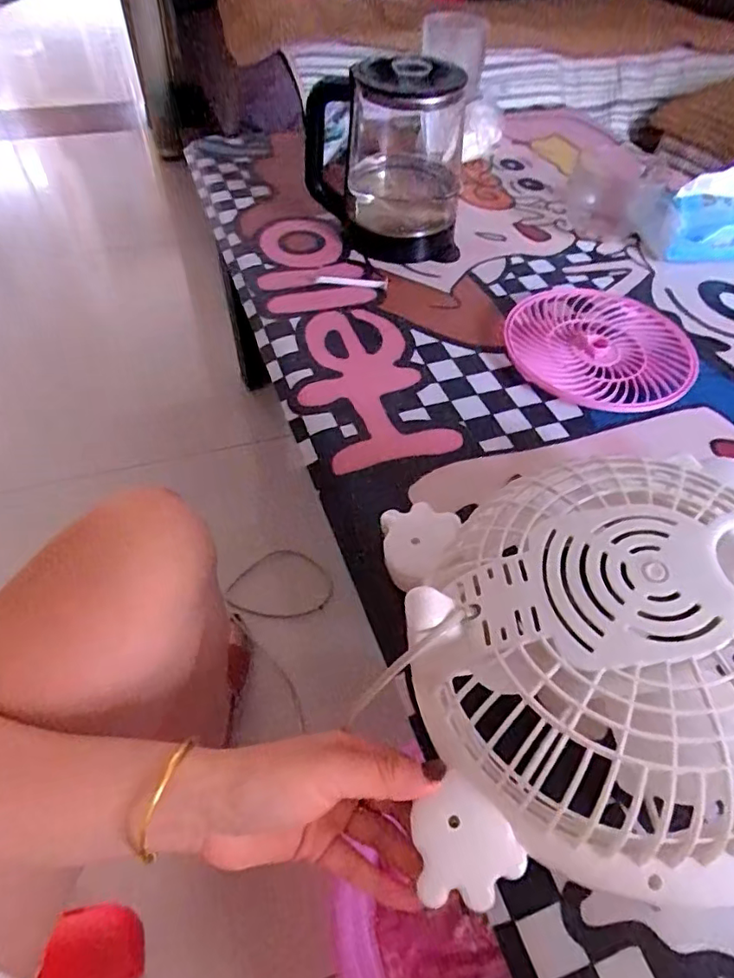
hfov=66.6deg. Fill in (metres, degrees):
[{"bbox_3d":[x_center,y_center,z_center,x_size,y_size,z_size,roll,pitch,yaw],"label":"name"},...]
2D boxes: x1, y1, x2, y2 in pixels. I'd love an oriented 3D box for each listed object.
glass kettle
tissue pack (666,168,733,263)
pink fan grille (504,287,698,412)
[{"bbox_3d":[0.020,-0.373,0.633,0.173,0.171,0.114,0,52,-1],"label":"glass kettle"},{"bbox_3d":[0.416,-0.314,0.654,0.116,0.090,0.061,-9,53,-8],"label":"tissue pack"},{"bbox_3d":[0.234,-0.149,0.564,0.174,0.017,0.184,17,54,12],"label":"pink fan grille"}]

